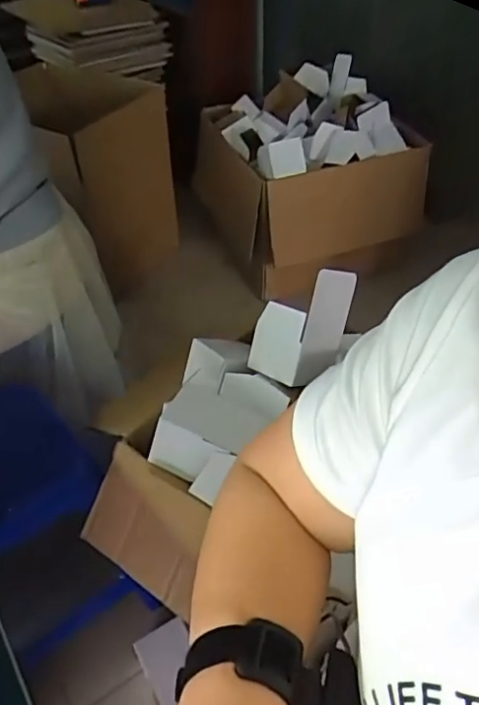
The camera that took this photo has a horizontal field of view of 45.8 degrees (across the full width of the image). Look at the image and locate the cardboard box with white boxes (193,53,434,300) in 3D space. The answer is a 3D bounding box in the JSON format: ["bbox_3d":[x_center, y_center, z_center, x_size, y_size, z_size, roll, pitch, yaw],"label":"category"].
[{"bbox_3d":[0.231,-0.553,1.736,0.531,0.444,0.492,-21,49,-17],"label":"cardboard box with white boxes"}]

